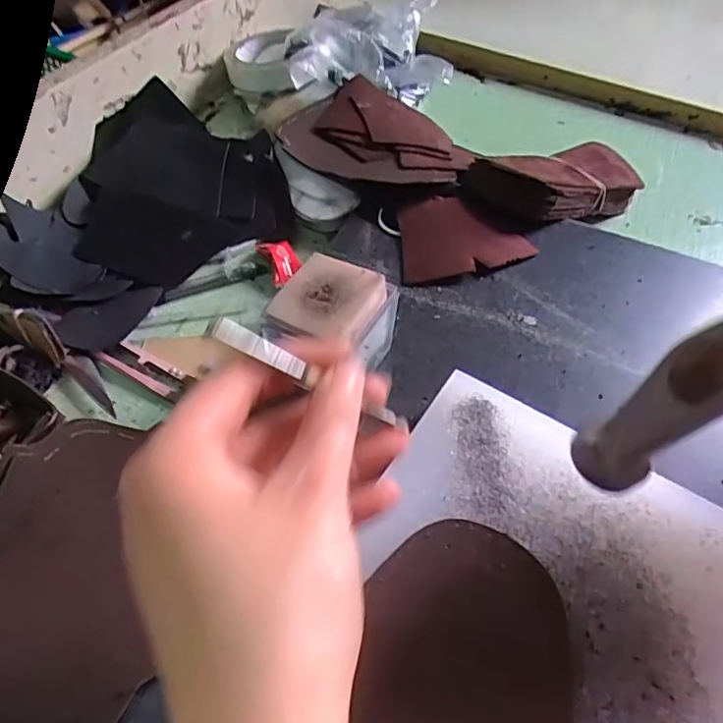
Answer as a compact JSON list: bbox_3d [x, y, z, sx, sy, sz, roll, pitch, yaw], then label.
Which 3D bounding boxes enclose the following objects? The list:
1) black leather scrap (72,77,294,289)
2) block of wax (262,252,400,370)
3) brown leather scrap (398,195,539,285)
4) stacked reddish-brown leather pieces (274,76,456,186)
[{"bbox_3d":[-0.143,-0.143,0.434,0.152,0.038,0.184,-16,55,-13],"label":"black leather scrap"},{"bbox_3d":[-0.016,-0.017,0.314,0.054,0.059,0.056,23,55,15],"label":"block of wax"},{"bbox_3d":[0.072,-0.090,0.397,0.092,0.012,0.079,-3,53,-4],"label":"brown leather scrap"},{"bbox_3d":[0.012,-0.183,0.461,0.142,0.025,0.124,25,56,17],"label":"stacked reddish-brown leather pieces"}]

